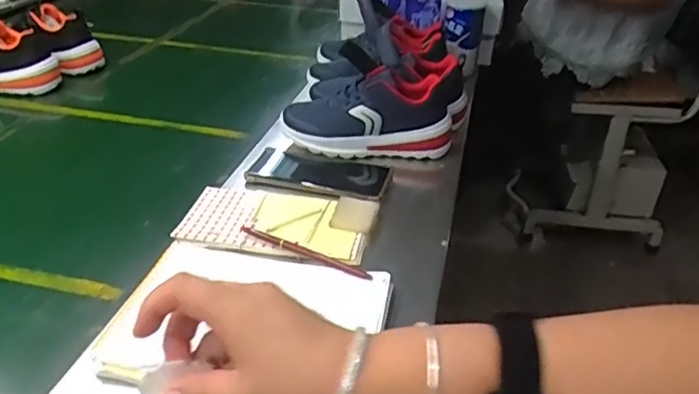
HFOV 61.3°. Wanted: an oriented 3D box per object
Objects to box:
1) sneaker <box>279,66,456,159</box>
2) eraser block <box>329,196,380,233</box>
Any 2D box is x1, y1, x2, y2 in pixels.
[{"bbox_3d":[0.024,-0.105,0.751,0.217,0.089,0.079,8,34,6],"label":"sneaker"},{"bbox_3d":[0.006,0.017,0.615,0.044,0.010,0.055,9,34,8],"label":"eraser block"}]

